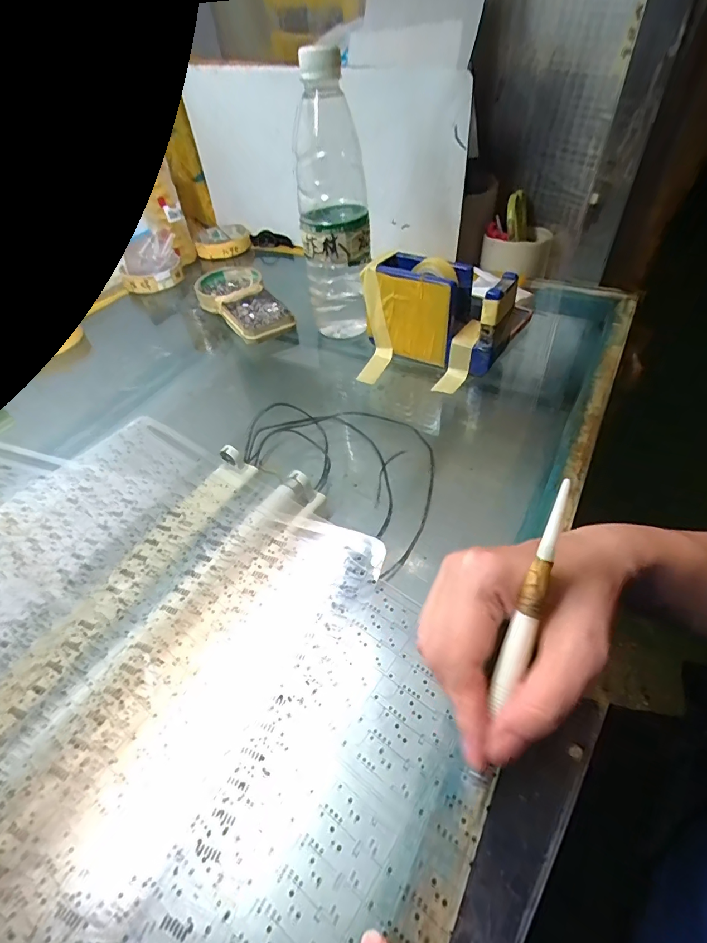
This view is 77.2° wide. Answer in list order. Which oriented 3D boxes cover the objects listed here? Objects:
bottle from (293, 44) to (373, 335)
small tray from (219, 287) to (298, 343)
[{"bbox_3d":[-0.017,-0.233,0.414,0.064,0.220,0.067,-6,46,1],"label":"bottle"},{"bbox_3d":[-0.109,-0.177,0.506,0.065,0.015,0.110,-24,48,-16],"label":"small tray"}]

